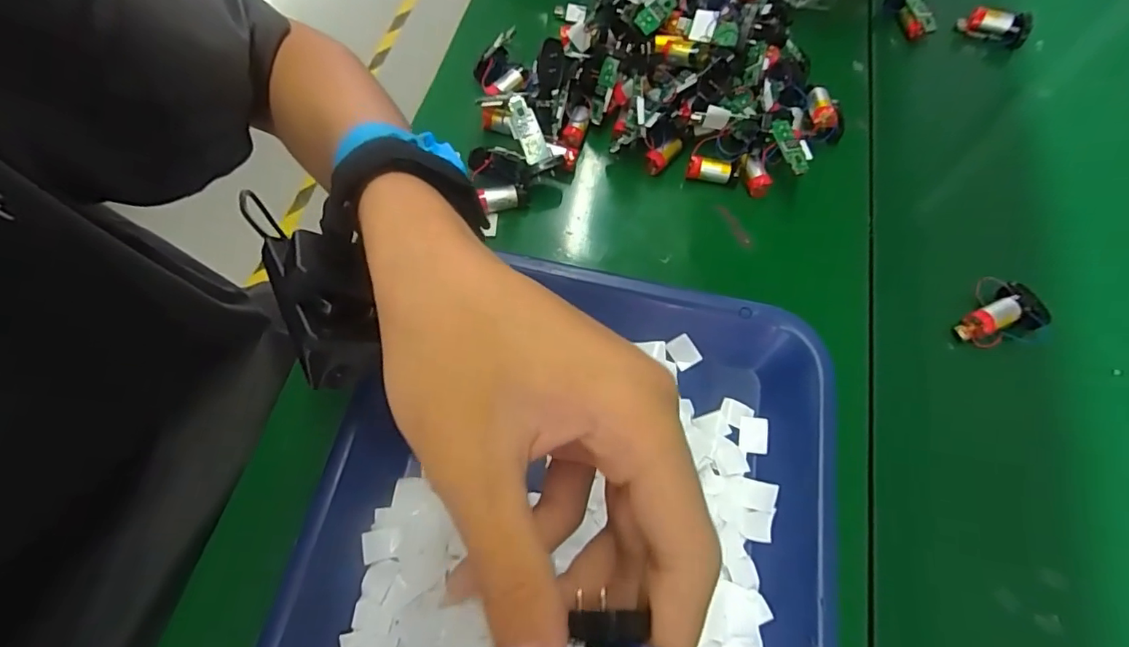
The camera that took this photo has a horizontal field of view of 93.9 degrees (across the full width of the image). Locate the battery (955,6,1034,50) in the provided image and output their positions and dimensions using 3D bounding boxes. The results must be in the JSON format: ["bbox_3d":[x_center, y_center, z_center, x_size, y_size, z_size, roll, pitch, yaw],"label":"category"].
[{"bbox_3d":[0.372,-0.258,0.457,0.054,0.024,0.018,31,69,13],"label":"battery"}]

